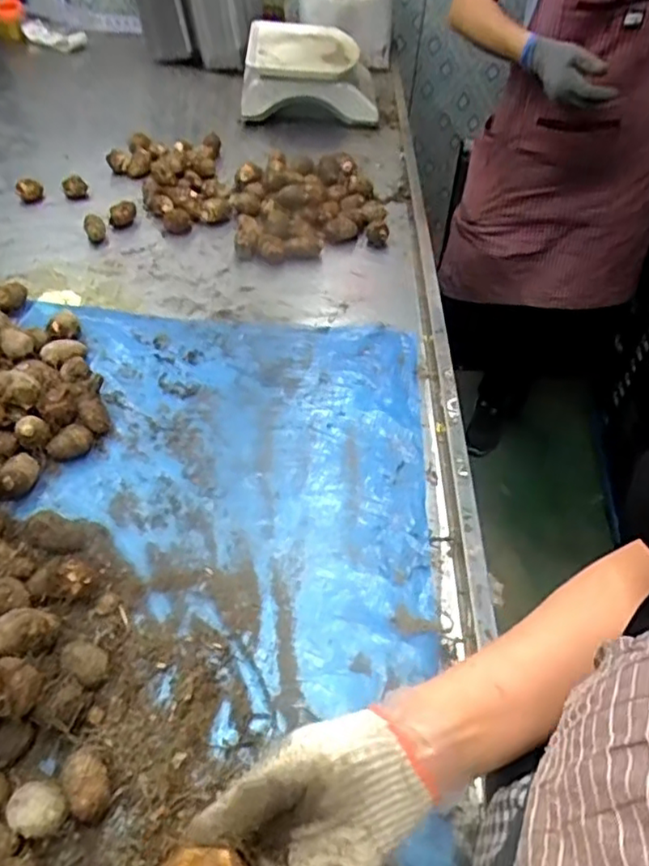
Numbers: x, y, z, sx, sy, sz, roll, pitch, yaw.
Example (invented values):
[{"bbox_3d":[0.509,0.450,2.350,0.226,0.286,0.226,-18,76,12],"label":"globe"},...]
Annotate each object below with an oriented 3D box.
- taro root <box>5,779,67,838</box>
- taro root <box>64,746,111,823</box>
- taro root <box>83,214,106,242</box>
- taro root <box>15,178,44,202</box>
[{"bbox_3d":[-0.208,0.278,0.464,0.044,0.032,0.035,24,46,17],"label":"taro root"},{"bbox_3d":[-0.179,0.265,0.480,0.028,0.030,0.051,-20,50,-26],"label":"taro root"},{"bbox_3d":[-0.373,-0.335,1.026,0.031,0.034,0.028,-15,50,-18],"label":"taro root"},{"bbox_3d":[-0.507,-0.420,1.083,0.041,0.031,0.035,-14,48,-21],"label":"taro root"}]

